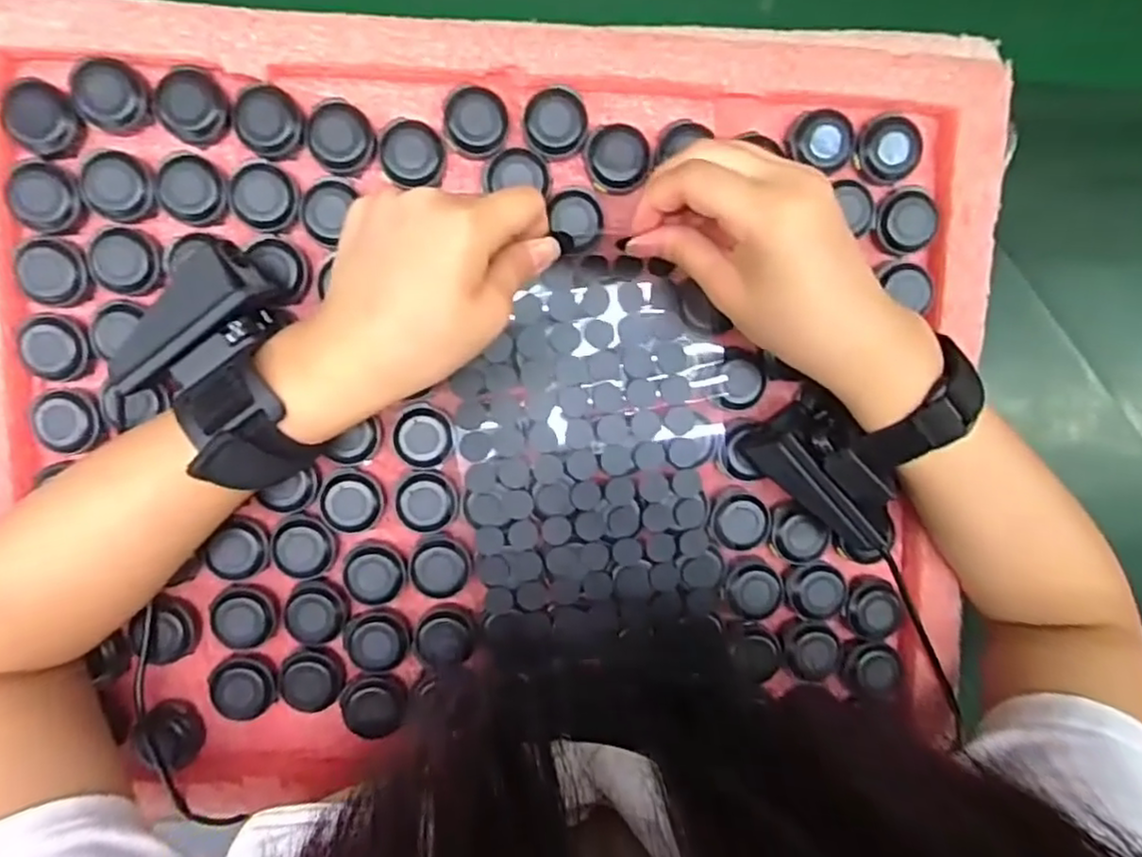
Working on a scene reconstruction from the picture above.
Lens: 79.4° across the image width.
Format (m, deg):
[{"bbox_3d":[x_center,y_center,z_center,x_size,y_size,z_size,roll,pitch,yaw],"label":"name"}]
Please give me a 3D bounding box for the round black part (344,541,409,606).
[{"bbox_3d":[-0.091,0.068,0.324,0.028,0.008,0.029,-6,94,-2],"label":"round black part"}]

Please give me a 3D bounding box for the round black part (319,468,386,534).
[{"bbox_3d":[-0.102,0.033,0.321,0.029,0.010,0.028,0,94,-3],"label":"round black part"}]

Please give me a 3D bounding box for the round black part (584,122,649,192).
[{"bbox_3d":[0.021,-0.123,0.312,0.028,0.010,0.027,0,94,-3],"label":"round black part"}]

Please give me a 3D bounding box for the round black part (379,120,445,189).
[{"bbox_3d":[-0.071,-0.122,0.306,0.027,0.011,0.025,0,94,-3],"label":"round black part"}]

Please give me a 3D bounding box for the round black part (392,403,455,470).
[{"bbox_3d":[-0.068,0.004,0.319,0.028,0.008,0.030,0,94,-3],"label":"round black part"}]

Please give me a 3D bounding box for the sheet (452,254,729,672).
[{"bbox_3d":[0.012,0.021,0.321,0.121,0.015,0.189,-1,94,-2],"label":"sheet"}]

